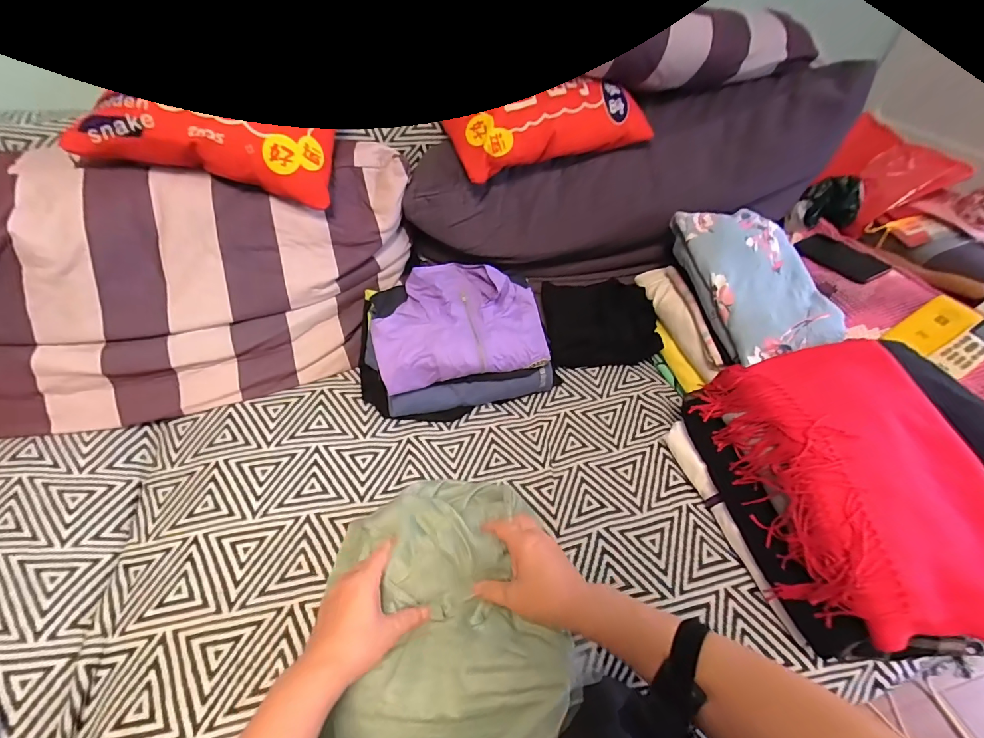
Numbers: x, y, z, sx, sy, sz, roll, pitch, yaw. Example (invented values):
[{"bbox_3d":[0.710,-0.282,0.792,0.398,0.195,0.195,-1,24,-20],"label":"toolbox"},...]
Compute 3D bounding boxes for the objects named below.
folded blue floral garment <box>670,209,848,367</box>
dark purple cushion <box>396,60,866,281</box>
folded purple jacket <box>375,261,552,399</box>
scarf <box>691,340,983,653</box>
[{"bbox_3d":[0.438,-0.164,0.691,0.169,0.041,0.296,-11,61,4],"label":"folded blue floral garment"},{"bbox_3d":[0.263,-0.349,0.817,0.829,0.313,0.168,-12,46,7],"label":"dark purple cushion"},{"bbox_3d":[-0.058,-0.089,0.729,0.297,0.058,0.215,-10,77,-15],"label":"folded purple jacket"},{"bbox_3d":[0.455,0.131,0.532,0.273,0.137,0.358,4,46,1],"label":"scarf"}]

